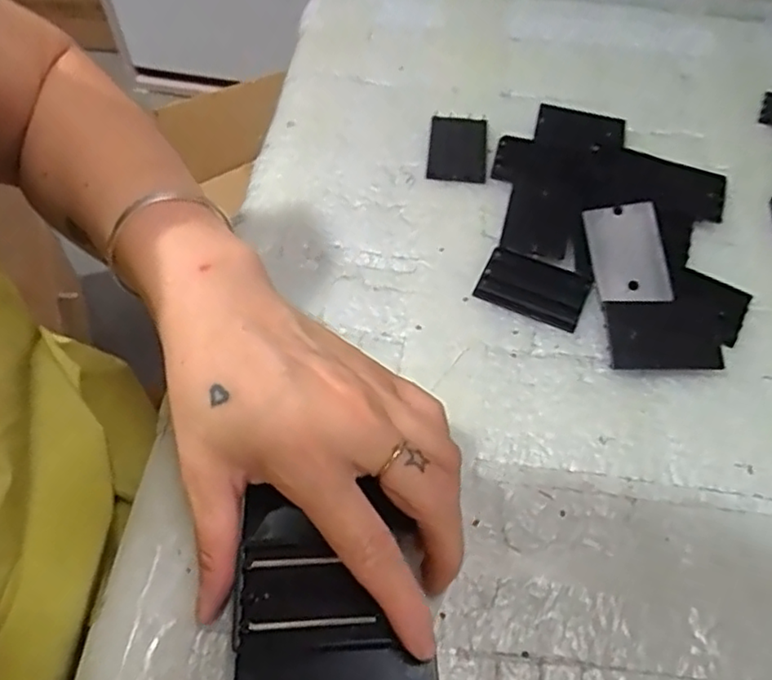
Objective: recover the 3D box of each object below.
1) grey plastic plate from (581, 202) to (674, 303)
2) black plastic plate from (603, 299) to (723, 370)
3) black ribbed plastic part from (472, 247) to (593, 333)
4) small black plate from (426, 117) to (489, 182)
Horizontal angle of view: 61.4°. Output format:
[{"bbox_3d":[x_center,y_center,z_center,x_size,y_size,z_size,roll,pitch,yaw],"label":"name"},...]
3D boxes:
[{"bbox_3d":[0.124,-0.044,0.337,0.035,0.007,0.053,-12,77,21],"label":"grey plastic plate"},{"bbox_3d":[0.138,-0.003,0.322,0.055,0.007,0.038,0,68,-2],"label":"black plastic plate"},{"bbox_3d":[0.077,-0.027,0.342,0.054,0.007,0.035,23,61,12],"label":"black ribbed plastic part"},{"bbox_3d":[0.044,-0.117,0.400,0.035,0.007,0.056,6,59,2],"label":"small black plate"}]

